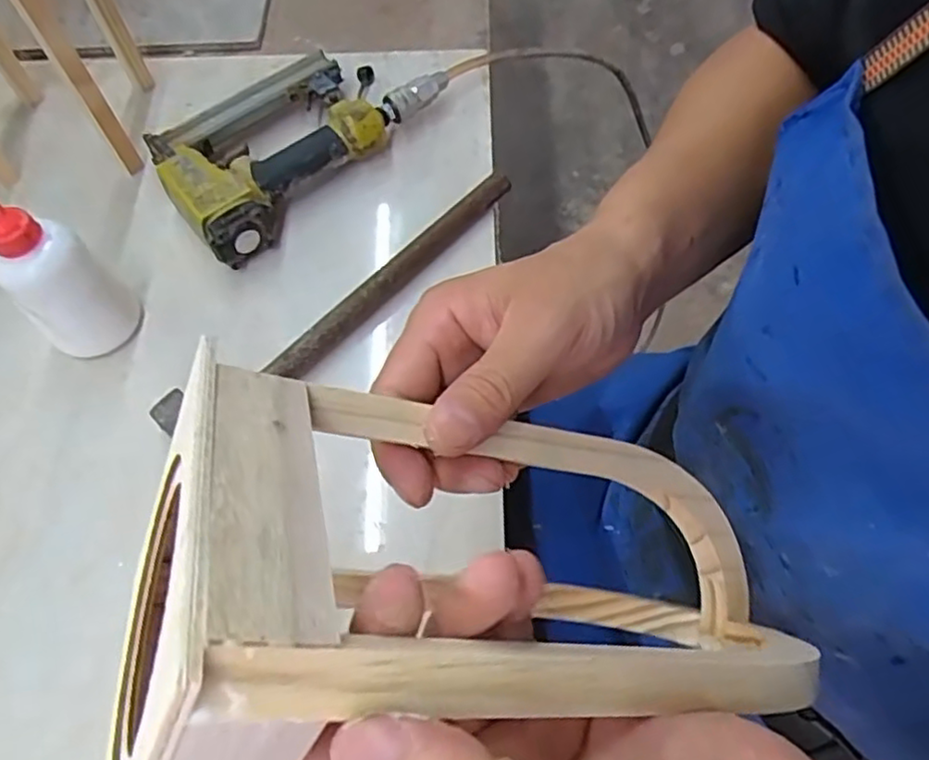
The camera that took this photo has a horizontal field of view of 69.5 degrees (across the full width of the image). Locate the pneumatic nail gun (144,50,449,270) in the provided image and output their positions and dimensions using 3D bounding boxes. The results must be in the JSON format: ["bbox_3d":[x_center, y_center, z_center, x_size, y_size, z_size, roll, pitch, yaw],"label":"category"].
[{"bbox_3d":[-0.149,-0.211,0.565,0.144,0.053,0.249,37,67,18],"label":"pneumatic nail gun"}]

